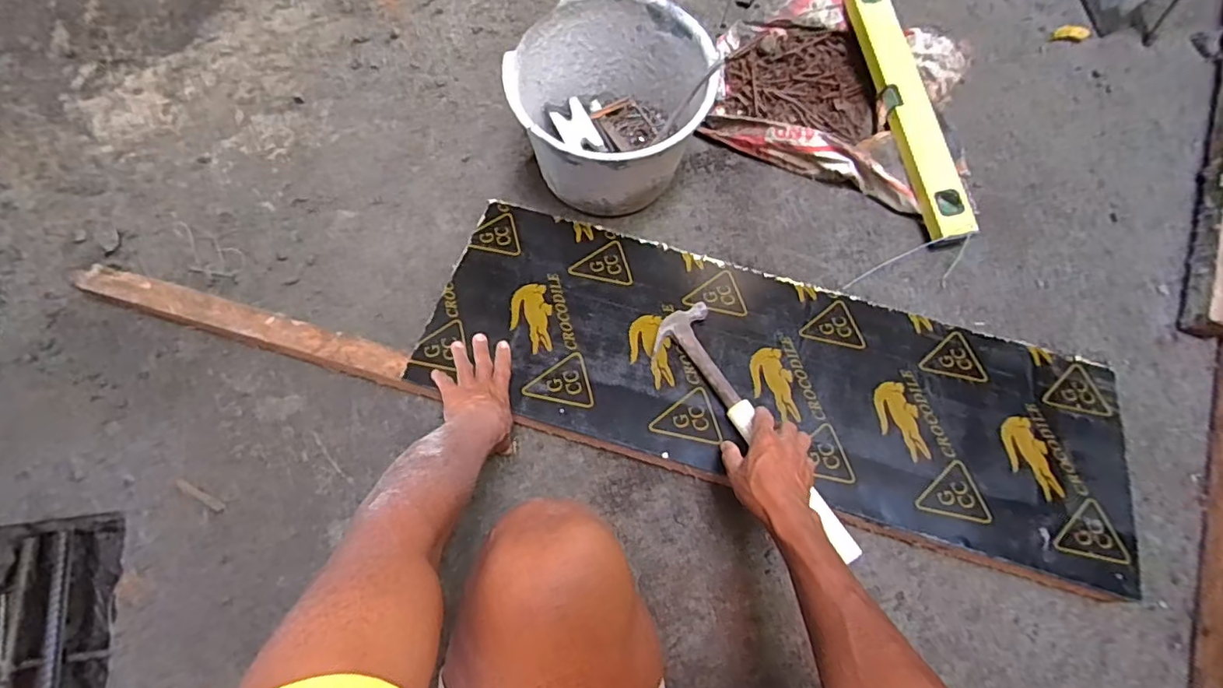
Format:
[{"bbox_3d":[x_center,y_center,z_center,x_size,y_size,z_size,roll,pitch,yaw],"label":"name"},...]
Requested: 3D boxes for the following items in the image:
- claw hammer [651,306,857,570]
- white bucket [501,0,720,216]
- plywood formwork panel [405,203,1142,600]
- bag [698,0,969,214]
[{"bbox_3d":[0.176,0.103,0.715,0.100,0.021,0.368,-30,65,-10],"label":"claw hammer"},{"bbox_3d":[-0.006,-0.328,0.830,0.247,0.197,0.259,0,73,-2],"label":"white bucket"},{"bbox_3d":[0.218,0.039,0.782,0.927,0.013,0.318,16,63,4],"label":"plywood formwork panel"},{"bbox_3d":[0.385,-0.422,0.931,0.438,0.084,0.336,23,74,5],"label":"bag"}]

